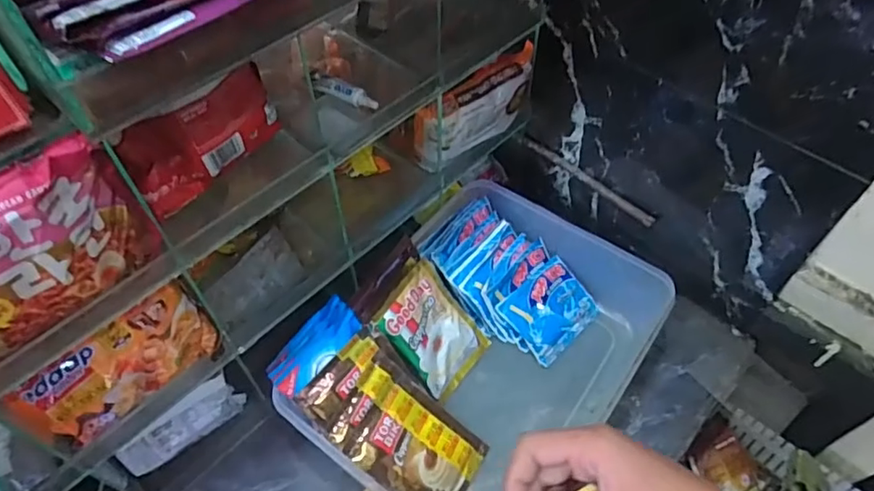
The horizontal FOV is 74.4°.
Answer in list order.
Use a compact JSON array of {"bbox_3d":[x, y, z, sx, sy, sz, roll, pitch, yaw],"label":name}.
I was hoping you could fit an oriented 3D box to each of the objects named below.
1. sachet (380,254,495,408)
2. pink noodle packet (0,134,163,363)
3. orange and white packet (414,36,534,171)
[{"bbox_3d":[-0.002,0.087,0.574,0.115,0.010,0.093,55,49,-16],"label":"sachet"},{"bbox_3d":[-0.219,0.010,0.305,0.026,0.101,0.129,38,62,25],"label":"pink noodle packet"},{"bbox_3d":[0.043,-0.137,0.583,0.138,0.085,0.033,-32,60,-22],"label":"orange and white packet"}]

